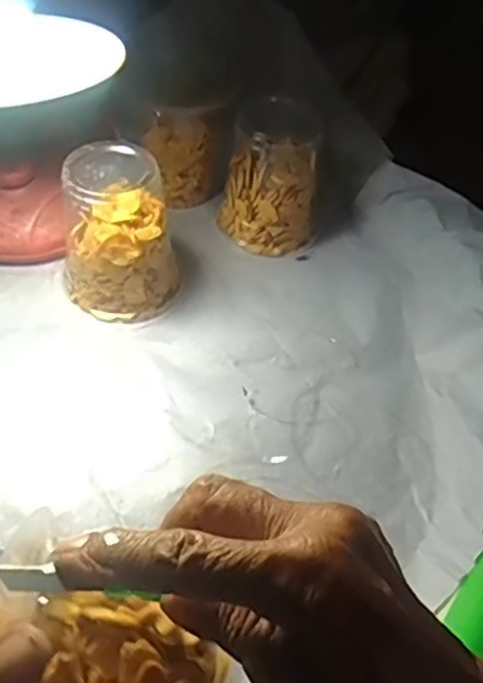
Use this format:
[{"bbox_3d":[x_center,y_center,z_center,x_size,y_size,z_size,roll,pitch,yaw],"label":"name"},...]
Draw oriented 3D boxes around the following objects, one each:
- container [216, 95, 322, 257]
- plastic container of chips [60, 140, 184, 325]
[{"bbox_3d":[0.020,-0.118,0.466,0.069,0.087,0.062,5,52,0],"label":"container"},{"bbox_3d":[-0.076,-0.068,0.413,0.073,0.089,0.065,-6,53,-10],"label":"plastic container of chips"}]

